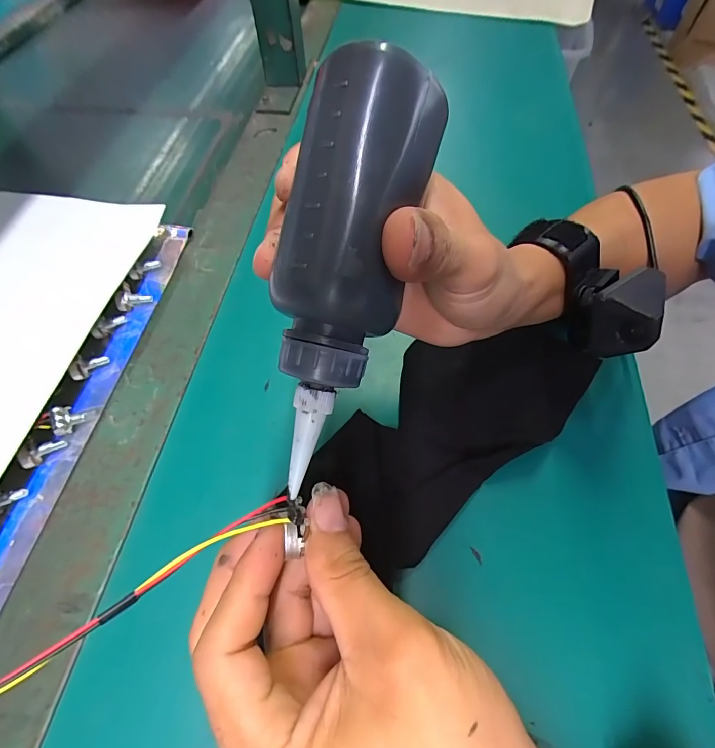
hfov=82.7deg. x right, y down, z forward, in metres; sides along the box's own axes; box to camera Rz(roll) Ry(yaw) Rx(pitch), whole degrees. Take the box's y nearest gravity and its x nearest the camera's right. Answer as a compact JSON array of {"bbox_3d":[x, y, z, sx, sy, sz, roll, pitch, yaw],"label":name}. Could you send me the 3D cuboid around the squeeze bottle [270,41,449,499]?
[{"bbox_3d":[-0.003,-0.027,0.139,0.034,0.039,0.138,12,100,8],"label":"squeeze bottle"}]

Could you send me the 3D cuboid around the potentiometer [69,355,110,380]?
[{"bbox_3d":[-0.190,-0.007,0.287,0.010,0.012,0.025,41,53,22],"label":"potentiometer"}]

